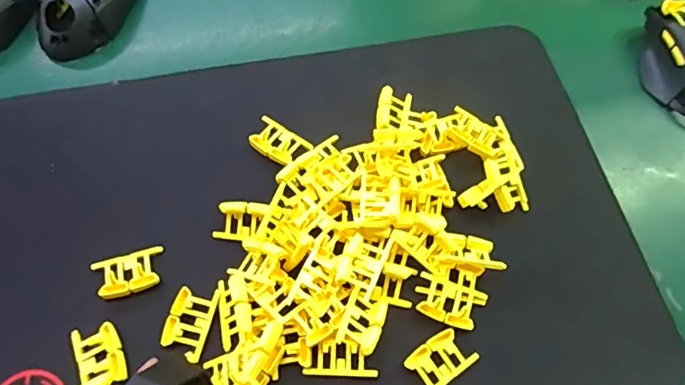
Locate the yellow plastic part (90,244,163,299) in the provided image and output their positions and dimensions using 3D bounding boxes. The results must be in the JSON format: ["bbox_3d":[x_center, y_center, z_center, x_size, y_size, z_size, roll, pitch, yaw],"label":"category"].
[{"bbox_3d":[-0.139,0.052,0.321,0.043,0.007,0.026,-15,65,-9],"label":"yellow plastic part"}]

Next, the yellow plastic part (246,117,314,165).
[{"bbox_3d":[-0.047,-0.037,0.362,0.041,0.010,0.030,32,67,13],"label":"yellow plastic part"}]

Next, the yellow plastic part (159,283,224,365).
[{"bbox_3d":[-0.094,0.077,0.307,0.026,0.006,0.049,13,64,4],"label":"yellow plastic part"}]

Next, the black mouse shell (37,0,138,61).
[{"bbox_3d":[-0.221,-0.169,0.429,0.061,0.034,0.113,9,64,2],"label":"black mouse shell"}]

